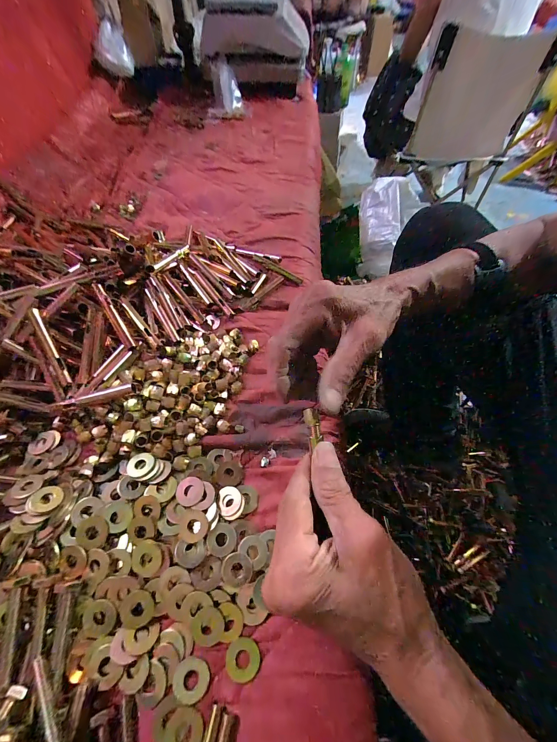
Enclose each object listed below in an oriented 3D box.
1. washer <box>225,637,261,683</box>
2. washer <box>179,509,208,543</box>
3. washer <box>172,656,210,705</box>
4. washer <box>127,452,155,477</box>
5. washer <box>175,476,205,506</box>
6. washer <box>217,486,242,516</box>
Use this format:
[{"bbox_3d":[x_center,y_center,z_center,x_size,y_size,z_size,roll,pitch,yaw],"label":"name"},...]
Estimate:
[{"bbox_3d":[-0.026,0.211,0.212,0.024,0.004,0.024,-1,57,1],"label":"washer"},{"bbox_3d":[-0.073,0.133,0.250,0.024,0.004,0.025,-1,57,1],"label":"washer"},{"bbox_3d":[-0.062,0.220,0.206,0.024,0.004,0.024,-1,57,1],"label":"washer"},{"bbox_3d":[-0.129,0.087,0.272,0.023,0.004,0.023,-1,57,1],"label":"washer"},{"bbox_3d":[-0.080,0.109,0.264,0.023,0.004,0.024,2,62,-4],"label":"washer"},{"bbox_3d":[-0.045,0.119,0.266,0.022,0.004,0.024,-1,57,1],"label":"washer"}]

